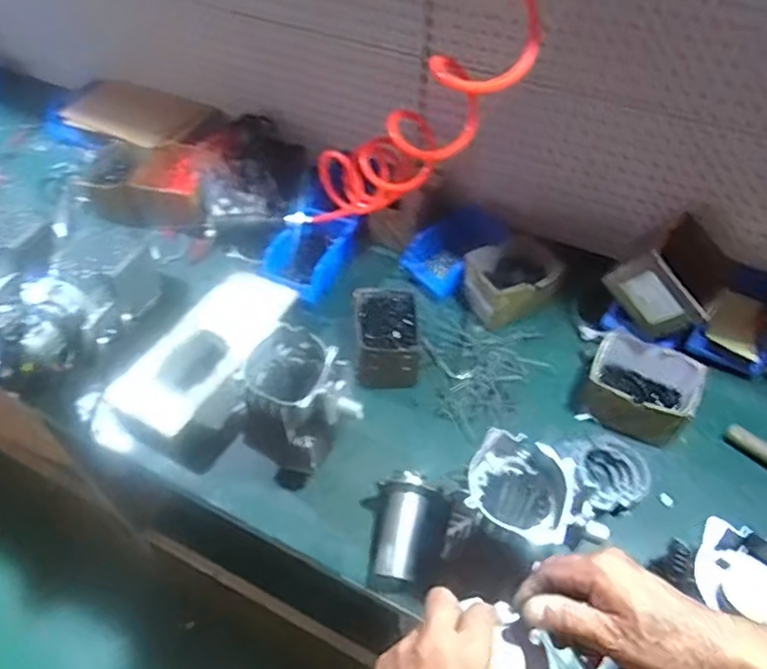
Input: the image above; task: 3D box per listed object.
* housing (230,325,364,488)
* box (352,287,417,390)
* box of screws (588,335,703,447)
[{"bbox_3d":[-0.115,0.107,0.838,0.140,0.208,0.148,-23,55,-18],"label":"housing"},{"bbox_3d":[0.004,0.006,0.981,0.094,0.090,0.159,-4,51,-4],"label":"box"},{"bbox_3d":[0.394,0.085,0.920,0.148,0.099,0.124,21,54,16],"label":"box of screws"}]

